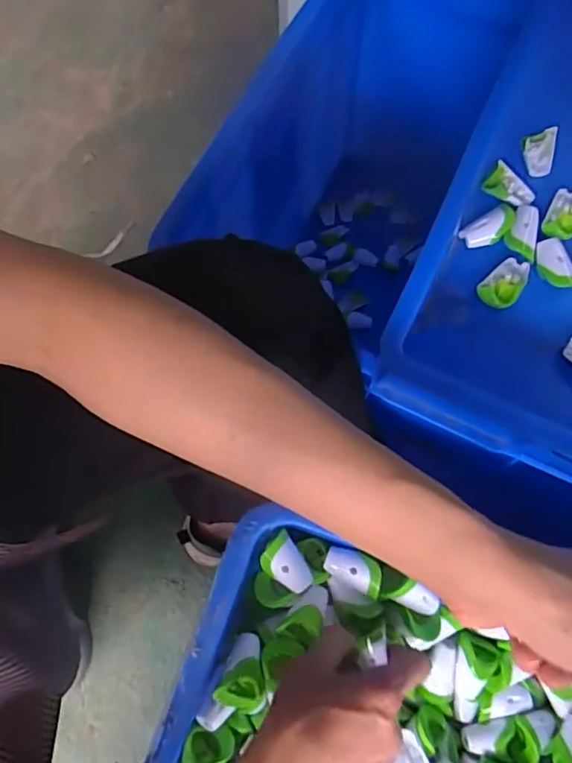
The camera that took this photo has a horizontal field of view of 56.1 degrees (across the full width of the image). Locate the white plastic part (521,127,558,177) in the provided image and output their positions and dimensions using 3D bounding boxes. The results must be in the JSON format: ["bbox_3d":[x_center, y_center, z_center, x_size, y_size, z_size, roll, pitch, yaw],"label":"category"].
[{"bbox_3d":[0.224,-0.204,0.476,0.029,0.010,0.046,11,73,4],"label":"white plastic part"}]

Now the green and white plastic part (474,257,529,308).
[{"bbox_3d":[0.178,-0.080,0.433,0.030,0.008,0.048,42,77,12],"label":"green and white plastic part"}]

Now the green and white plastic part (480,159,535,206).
[{"bbox_3d":[0.194,-0.168,0.464,0.042,0.010,0.027,37,76,11],"label":"green and white plastic part"}]

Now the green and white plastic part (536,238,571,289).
[{"bbox_3d":[0.220,-0.095,0.436,0.023,0.008,0.046,-27,75,-8],"label":"green and white plastic part"}]

